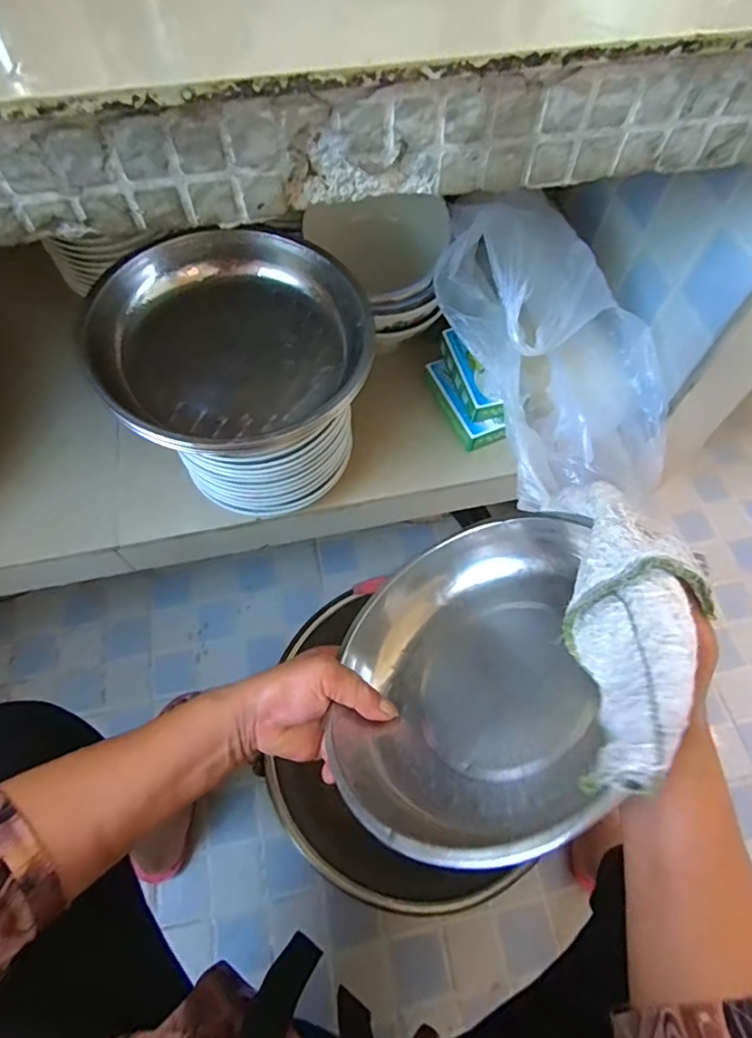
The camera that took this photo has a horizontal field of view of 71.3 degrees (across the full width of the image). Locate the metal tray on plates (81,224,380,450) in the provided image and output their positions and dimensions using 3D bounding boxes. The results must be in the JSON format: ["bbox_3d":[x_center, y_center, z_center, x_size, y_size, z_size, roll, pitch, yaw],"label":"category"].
[{"bbox_3d":[-0.116,-0.149,0.438,0.217,0.063,0.217,-38,67,-16],"label":"metal tray on plates"}]

